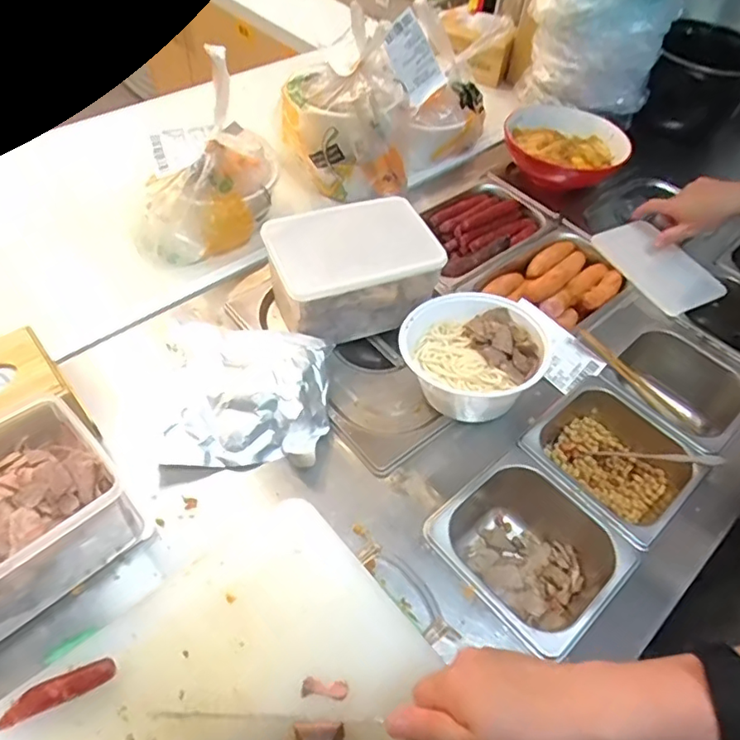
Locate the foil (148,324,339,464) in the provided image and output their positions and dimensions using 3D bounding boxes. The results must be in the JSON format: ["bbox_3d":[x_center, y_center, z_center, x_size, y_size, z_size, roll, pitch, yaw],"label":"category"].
[{"bbox_3d":[-0.144,0.016,0.641,0.190,0.058,0.177,2,52,-4],"label":"foil"}]

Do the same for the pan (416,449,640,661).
[{"bbox_3d":[0.162,0.206,0.621,0.162,0.100,0.172,-34,62,-27],"label":"pan"}]

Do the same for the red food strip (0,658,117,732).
[{"bbox_3d":[-0.243,0.250,0.439,0.084,0.021,0.018,-17,56,-18],"label":"red food strip"}]

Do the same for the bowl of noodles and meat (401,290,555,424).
[{"bbox_3d":[0.118,-0.015,0.679,0.164,0.087,0.144,3,52,-3],"label":"bowl of noodles and meat"}]

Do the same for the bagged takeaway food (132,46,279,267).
[{"bbox_3d":[-0.219,-0.272,0.760,0.162,0.219,0.167,3,52,-3],"label":"bagged takeaway food"}]

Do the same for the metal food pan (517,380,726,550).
[{"bbox_3d":[0.283,0.114,0.676,0.154,0.075,0.166,-34,62,-27],"label":"metal food pan"}]

